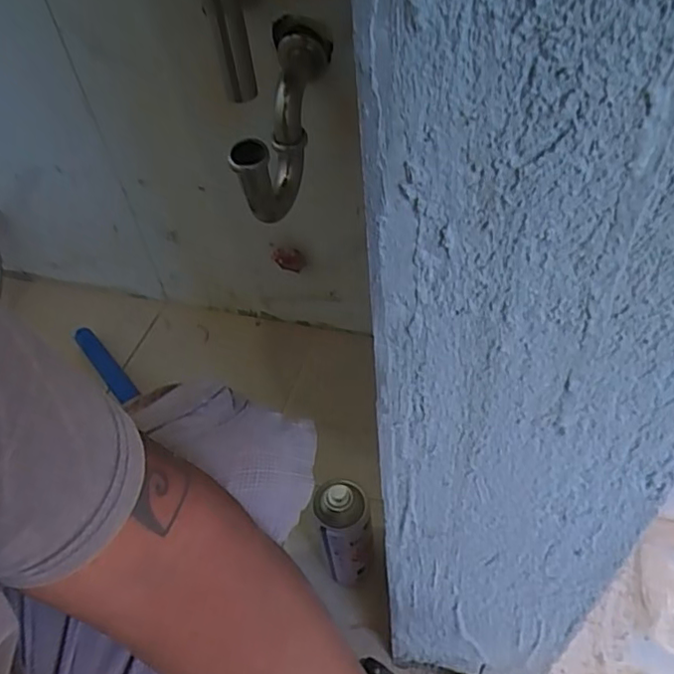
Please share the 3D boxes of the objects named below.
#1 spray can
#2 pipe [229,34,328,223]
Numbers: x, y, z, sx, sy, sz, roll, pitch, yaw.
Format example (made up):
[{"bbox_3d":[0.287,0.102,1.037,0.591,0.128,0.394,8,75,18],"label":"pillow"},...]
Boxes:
[{"bbox_3d":[0.008,0.223,0.704,0.063,0.151,0.064,-13,49,-7],"label":"spray can"},{"bbox_3d":[-0.054,-0.238,0.698,0.059,0.106,0.206,8,66,12],"label":"pipe"}]

